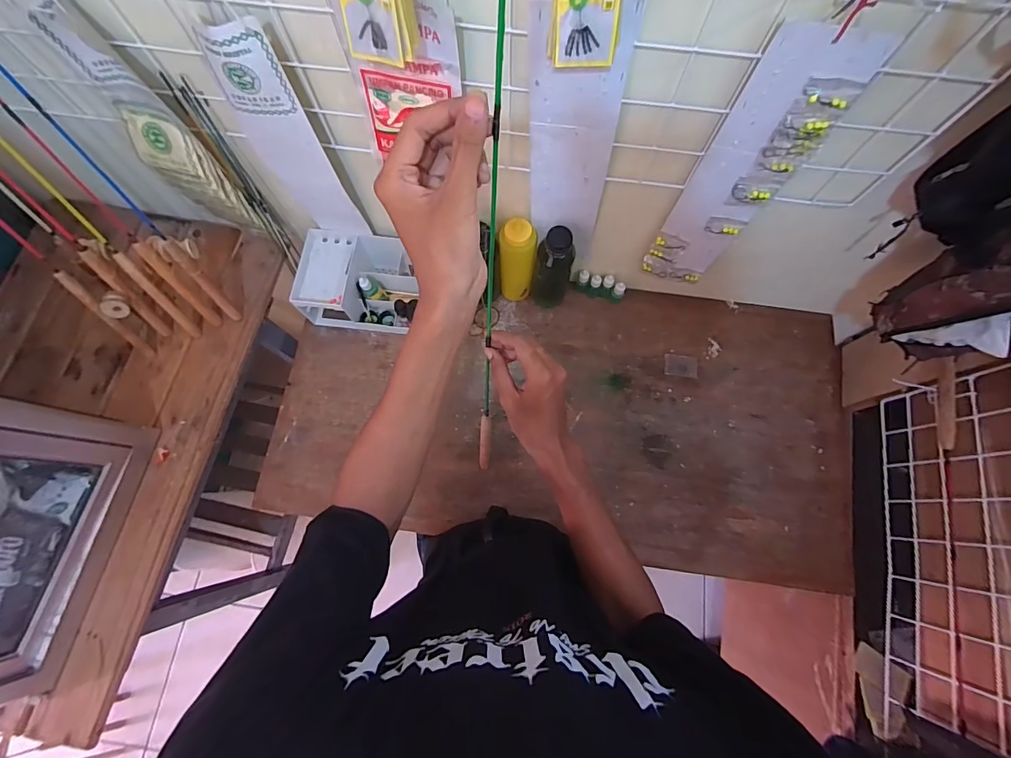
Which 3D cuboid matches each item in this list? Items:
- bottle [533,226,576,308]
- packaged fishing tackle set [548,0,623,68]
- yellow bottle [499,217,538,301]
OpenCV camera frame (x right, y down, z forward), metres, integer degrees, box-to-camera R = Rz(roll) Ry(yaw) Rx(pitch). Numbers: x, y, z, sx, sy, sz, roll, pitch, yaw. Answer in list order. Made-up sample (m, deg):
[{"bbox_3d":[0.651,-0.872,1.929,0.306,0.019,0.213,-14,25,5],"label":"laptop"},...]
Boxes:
[{"bbox_3d":[0.081,-0.186,0.759,0.066,0.189,0.053,14,74,4],"label":"bottle"},{"bbox_3d":[0.069,-0.312,0.360,0.058,0.093,0.030,9,74,2],"label":"packaged fishing tackle set"},{"bbox_3d":[0.020,-0.200,0.765,0.060,0.192,0.054,6,73,2],"label":"yellow bottle"}]

